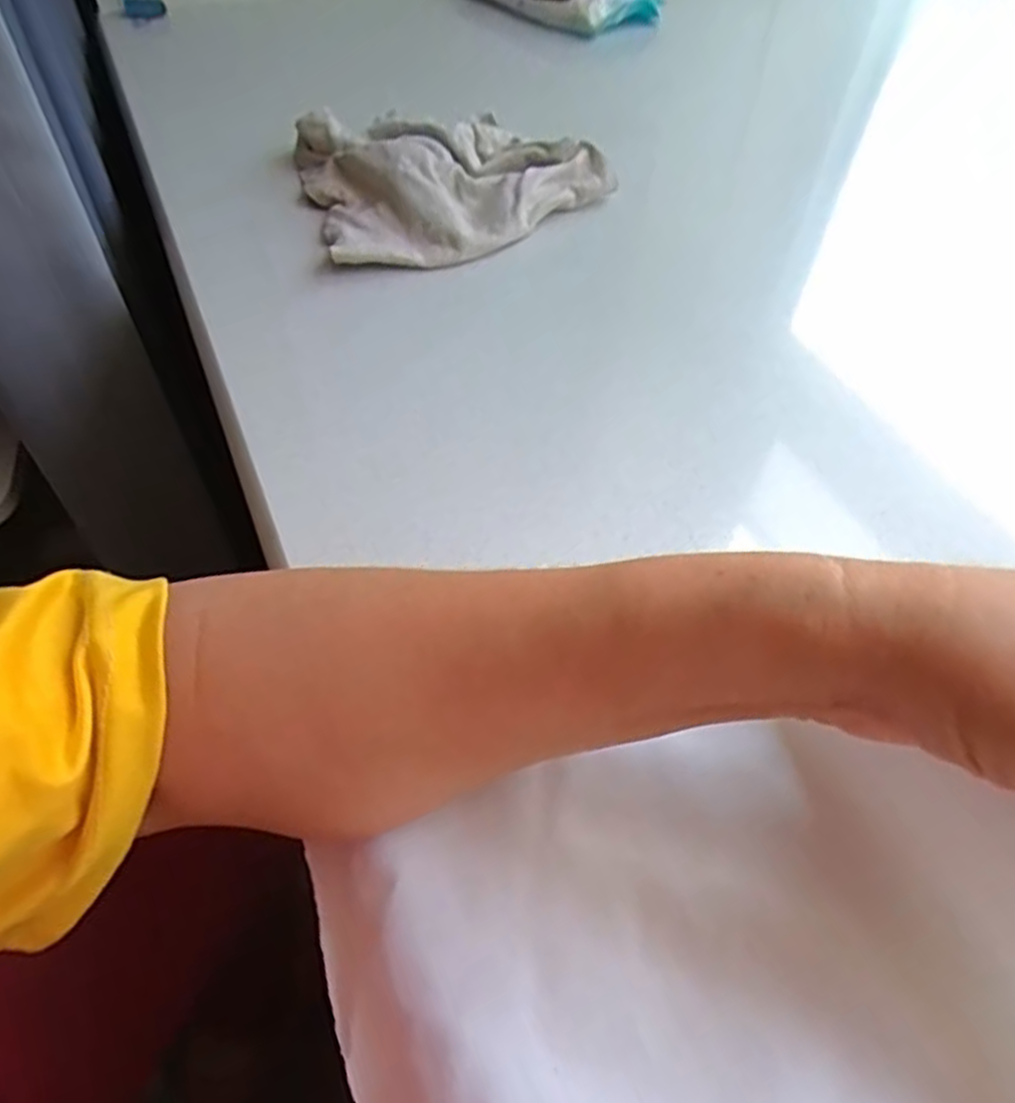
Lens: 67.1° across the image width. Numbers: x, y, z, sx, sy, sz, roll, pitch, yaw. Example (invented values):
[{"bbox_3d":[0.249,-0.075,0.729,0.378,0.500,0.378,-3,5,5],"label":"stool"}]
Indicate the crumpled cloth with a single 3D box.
[{"bbox_3d":[-0.031,-0.240,0.485,0.183,0.031,0.144,-14,55,-13],"label":"crumpled cloth"}]

